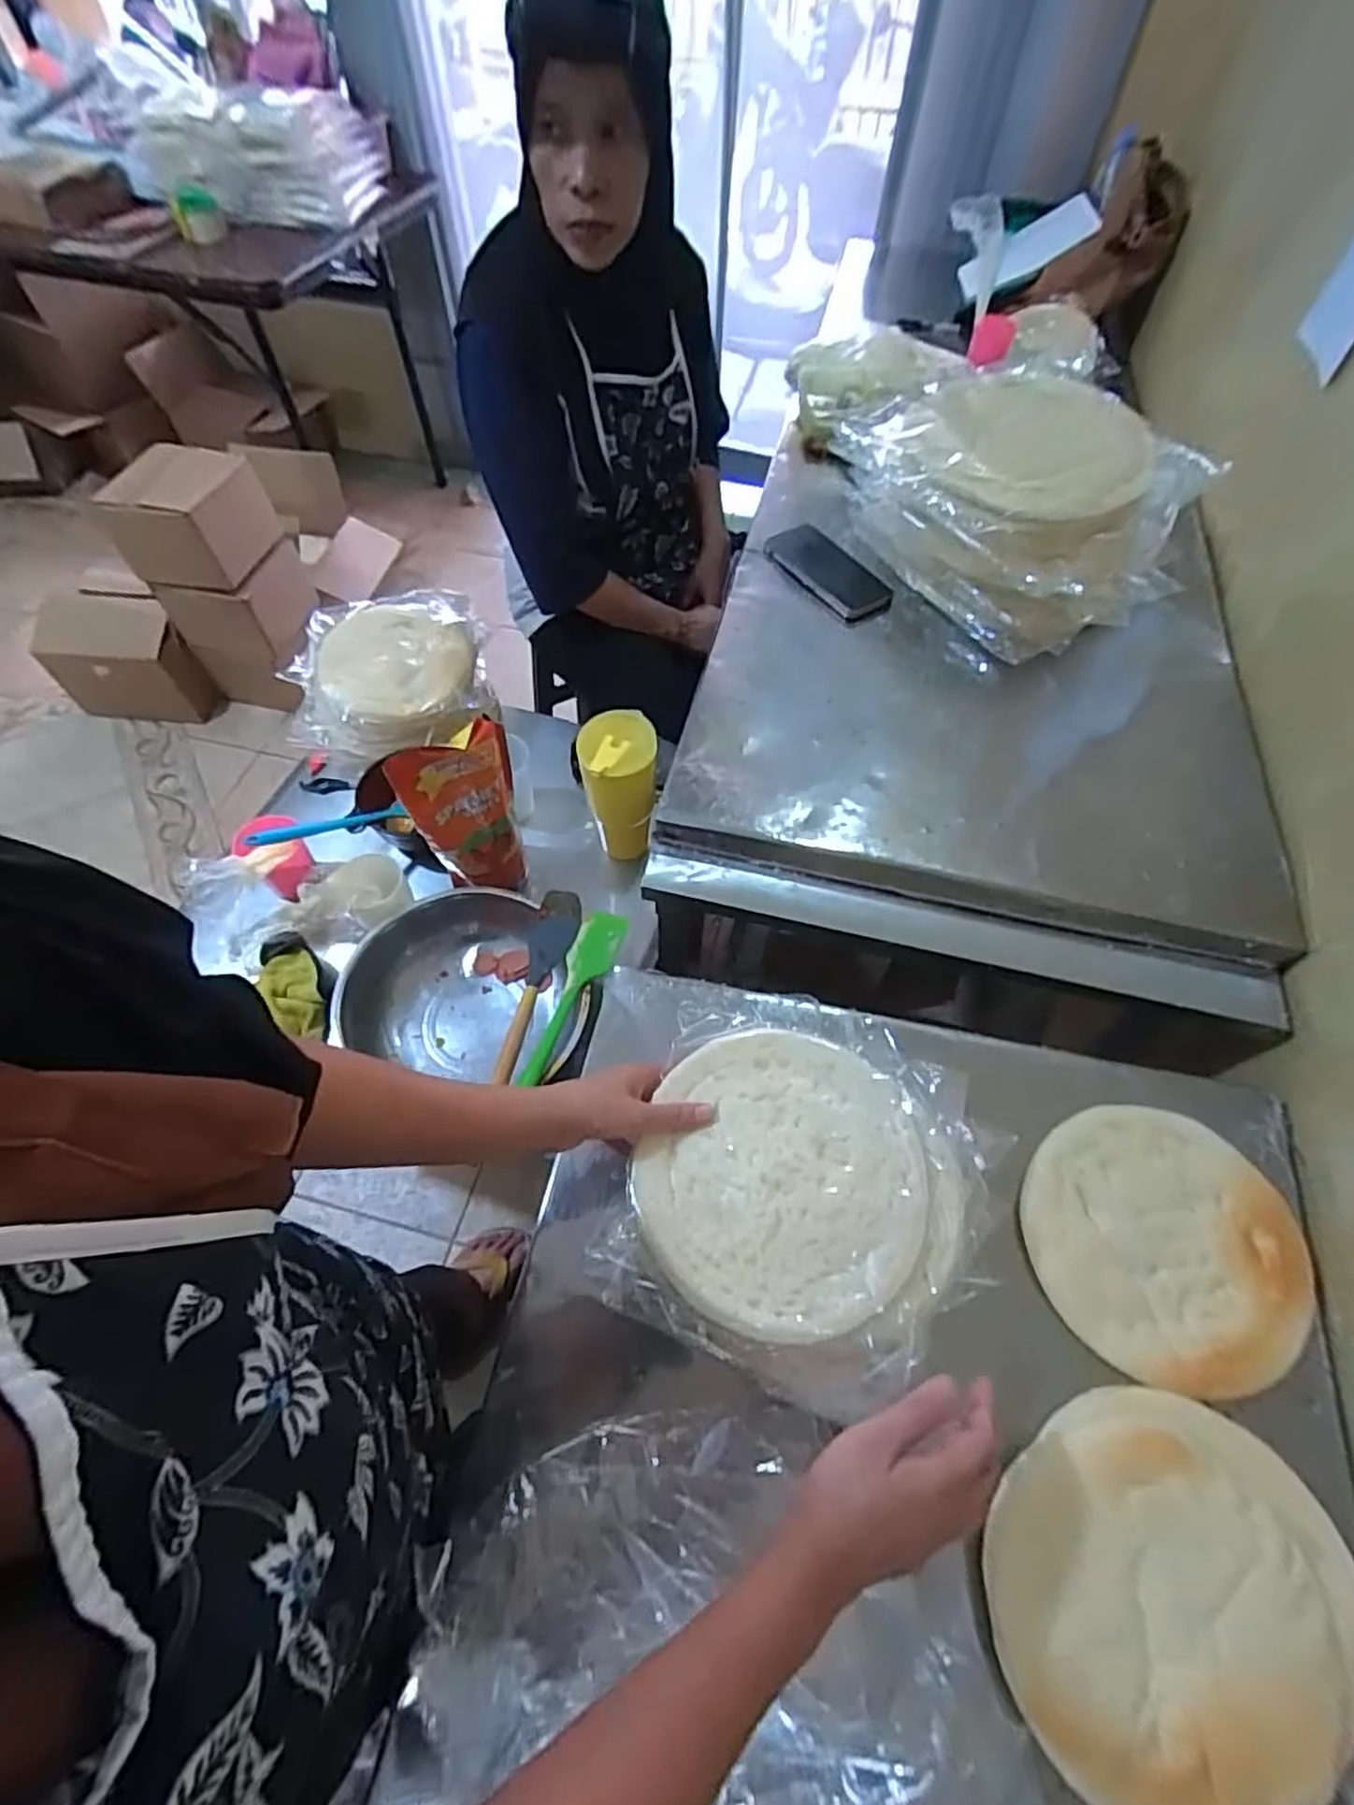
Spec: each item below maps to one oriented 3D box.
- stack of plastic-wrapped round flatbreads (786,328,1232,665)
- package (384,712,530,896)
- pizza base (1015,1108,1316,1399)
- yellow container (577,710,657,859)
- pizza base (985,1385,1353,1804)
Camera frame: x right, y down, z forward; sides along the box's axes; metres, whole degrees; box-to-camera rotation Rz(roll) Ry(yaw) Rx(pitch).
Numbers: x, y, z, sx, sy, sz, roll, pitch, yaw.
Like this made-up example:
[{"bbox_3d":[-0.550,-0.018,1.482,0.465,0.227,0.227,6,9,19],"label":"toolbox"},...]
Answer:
[{"bbox_3d":[0.421,-0.497,0.888,0.316,0.149,0.363,-31,64,-18],"label":"stack of plastic-wrapped round flatbreads"},{"bbox_3d":[-0.243,-0.102,0.828,0.116,0.217,0.082,-12,59,-9],"label":"package"},{"bbox_3d":[0.380,0.260,0.559,0.191,0.018,0.196,1,58,-1],"label":"pizza base"},{"bbox_3d":[-0.071,-0.141,0.887,0.086,0.174,0.086,-4,59,-3],"label":"yellow container"},{"bbox_3d":[0.311,0.436,0.453,0.227,0.032,0.190,-30,63,-18],"label":"pizza base"}]

